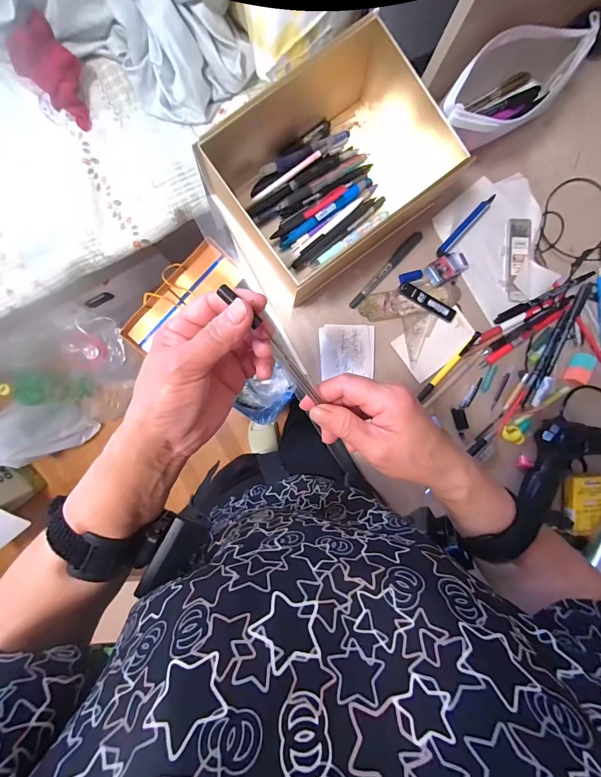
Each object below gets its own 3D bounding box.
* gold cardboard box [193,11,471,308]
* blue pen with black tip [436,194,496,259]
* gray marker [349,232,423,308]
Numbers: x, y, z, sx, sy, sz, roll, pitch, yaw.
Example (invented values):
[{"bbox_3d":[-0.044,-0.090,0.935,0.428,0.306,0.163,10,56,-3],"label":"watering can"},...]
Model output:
[{"bbox_3d":[0.028,-0.286,0.414,0.273,0.088,0.223,-36,94,-1],"label":"gold cardboard box"},{"bbox_3d":[0.227,-0.224,0.465,0.013,0.011,0.111,42,90,-5],"label":"blue pen with black tip"},{"bbox_3d":[0.117,-0.163,0.469,0.015,0.010,0.135,43,90,-5],"label":"gray marker"}]

